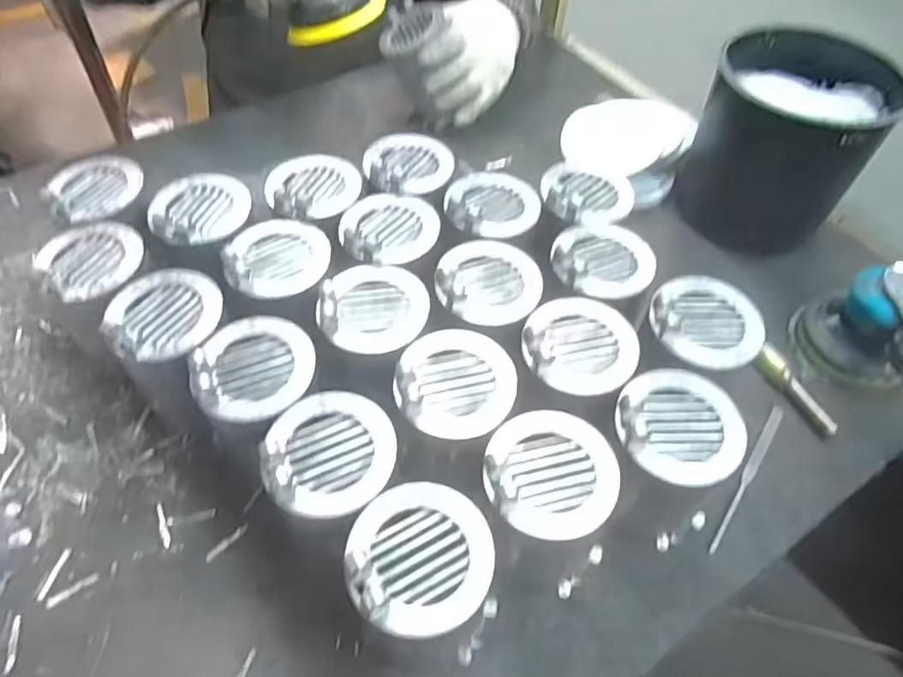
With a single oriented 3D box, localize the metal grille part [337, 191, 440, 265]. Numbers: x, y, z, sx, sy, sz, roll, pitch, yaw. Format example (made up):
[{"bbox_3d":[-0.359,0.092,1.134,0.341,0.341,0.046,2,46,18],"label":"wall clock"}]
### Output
[{"bbox_3d":[-0.054,-0.103,0.543,0.084,0.016,0.081,-1,52,-3],"label":"metal grille part"}]

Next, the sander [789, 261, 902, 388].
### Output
[{"bbox_3d":[0.399,-0.007,0.582,0.091,0.092,0.121,1,52,-1],"label":"sander"}]

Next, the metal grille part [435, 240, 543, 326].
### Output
[{"bbox_3d":[0.032,-0.051,0.511,0.084,0.016,0.087,2,56,-3],"label":"metal grille part"}]

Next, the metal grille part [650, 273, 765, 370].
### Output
[{"bbox_3d":[0.206,-0.016,0.493,0.088,0.017,0.086,2,59,-3],"label":"metal grille part"}]

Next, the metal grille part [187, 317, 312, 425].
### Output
[{"bbox_3d":[-0.145,0.016,0.455,0.081,0.024,0.088,1,52,-1],"label":"metal grille part"}]

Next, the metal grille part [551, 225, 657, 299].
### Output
[{"bbox_3d":[0.131,-0.072,0.533,0.086,0.019,0.079,1,52,-1],"label":"metal grille part"}]

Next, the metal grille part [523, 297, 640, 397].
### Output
[{"bbox_3d":[0.100,0.003,0.477,0.085,0.015,0.087,1,52,-1],"label":"metal grille part"}]

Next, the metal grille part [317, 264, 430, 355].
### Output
[{"bbox_3d":[-0.061,-0.026,0.493,0.083,0.019,0.082,5,52,1],"label":"metal grille part"}]

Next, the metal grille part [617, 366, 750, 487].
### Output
[{"bbox_3d":[0.162,0.059,0.432,0.086,0.017,0.086,1,52,-1],"label":"metal grille part"}]

